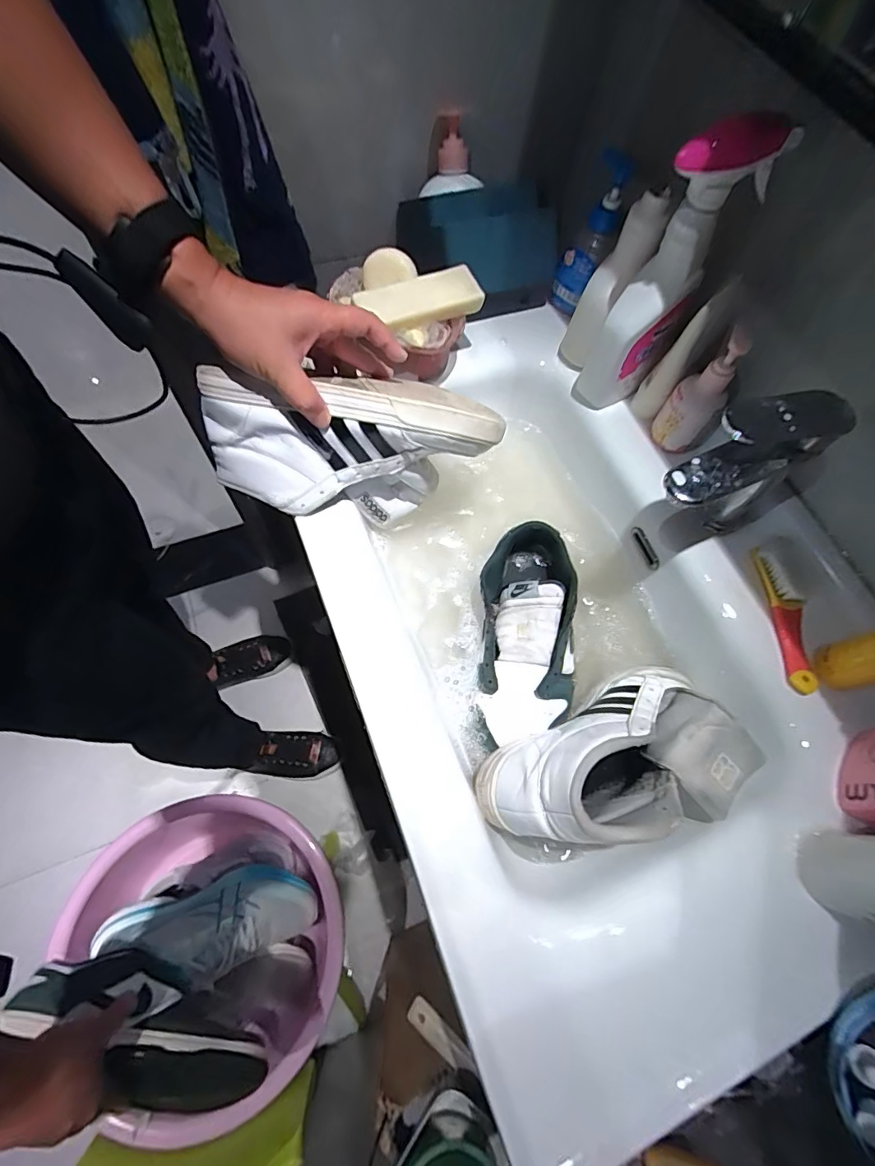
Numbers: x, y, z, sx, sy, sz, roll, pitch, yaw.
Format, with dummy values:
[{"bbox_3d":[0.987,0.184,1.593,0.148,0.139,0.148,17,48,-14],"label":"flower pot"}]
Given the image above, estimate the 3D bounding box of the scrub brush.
[{"bbox_3d":[0.352,0.033,0.489,0.023,0.028,0.148,-3,67,-6],"label":"scrub brush"}]

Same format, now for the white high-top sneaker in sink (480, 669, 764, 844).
[{"bbox_3d":[0.164,0.158,0.441,0.246,0.124,0.132,-8,69,-20],"label":"white high-top sneaker in sink"}]

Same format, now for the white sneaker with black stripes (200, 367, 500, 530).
[{"bbox_3d":[-0.081,-0.129,0.487,0.270,0.153,0.113,5,69,-1],"label":"white sneaker with black stripes"}]

